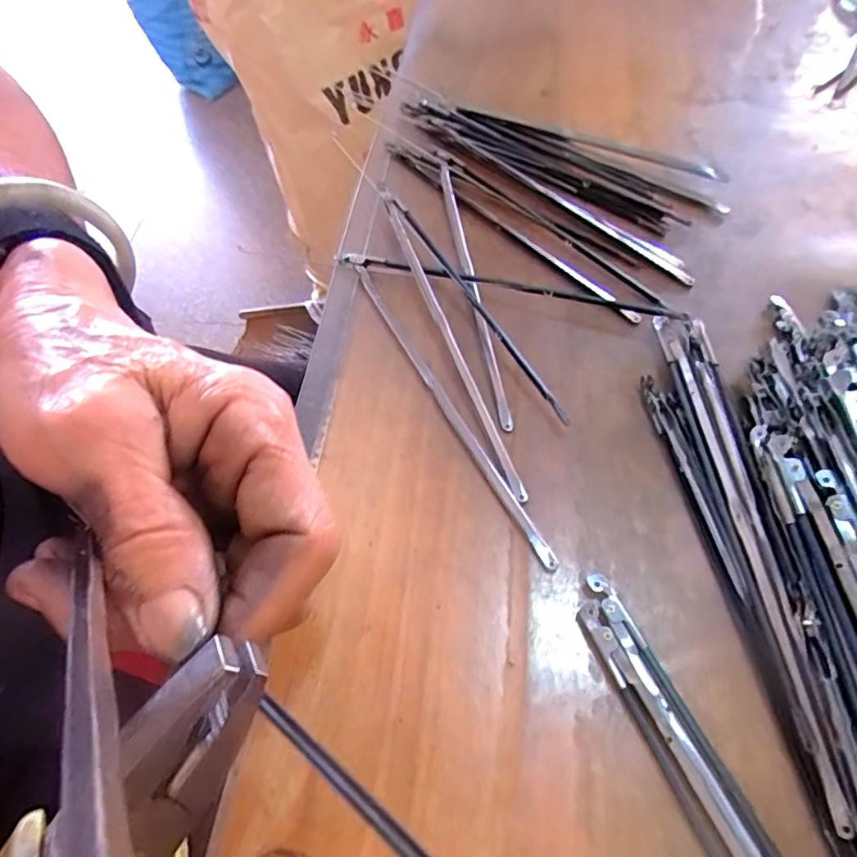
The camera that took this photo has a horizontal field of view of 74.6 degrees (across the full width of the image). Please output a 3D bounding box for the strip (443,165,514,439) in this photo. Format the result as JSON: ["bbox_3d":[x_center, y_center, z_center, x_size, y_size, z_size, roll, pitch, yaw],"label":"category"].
[{"bbox_3d":[0.021,-0.075,0.278,0.007,0.009,0.172,-8,58,-1],"label":"strip"}]

